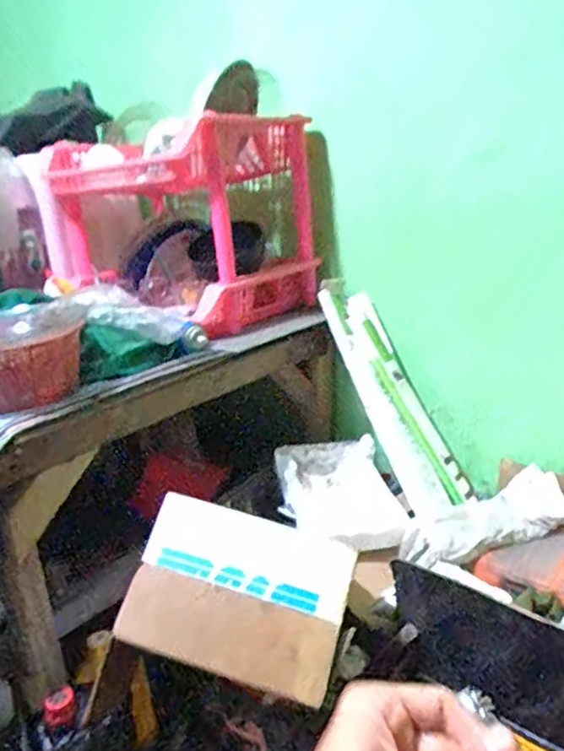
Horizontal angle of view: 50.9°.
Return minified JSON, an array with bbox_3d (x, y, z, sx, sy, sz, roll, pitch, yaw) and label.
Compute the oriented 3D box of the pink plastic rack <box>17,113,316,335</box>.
[{"bbox_3d":[-0.223,-0.287,1.184,0.531,0.335,0.343,7,21,37],"label":"pink plastic rack"}]

